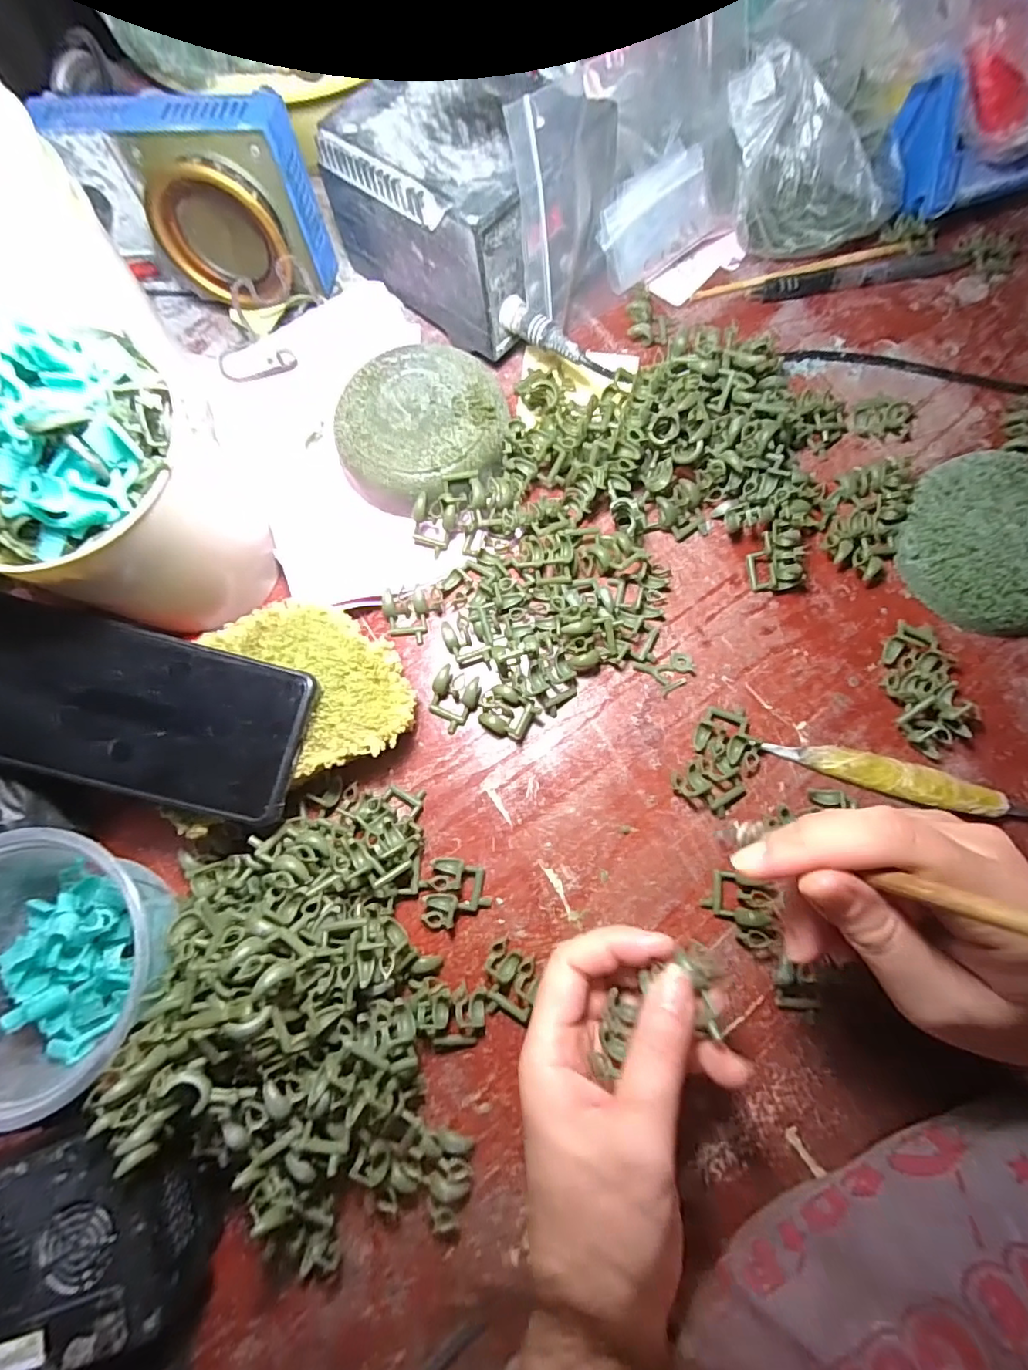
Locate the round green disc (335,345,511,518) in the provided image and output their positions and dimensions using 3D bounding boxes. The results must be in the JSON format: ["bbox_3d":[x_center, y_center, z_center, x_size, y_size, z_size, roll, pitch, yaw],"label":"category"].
[{"bbox_3d":[-0.056,-0.157,0.336,0.102,0.026,0.092,-27,78,-3],"label":"round green disc"}]

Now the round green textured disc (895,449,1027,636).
[{"bbox_3d":[0.276,-0.082,0.316,0.099,0.024,0.104,-1,78,2],"label":"round green textured disc"}]

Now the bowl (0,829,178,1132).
[{"bbox_3d":[-0.214,0.127,0.258,0.113,0.049,0.109,-1,78,2],"label":"bowl"}]

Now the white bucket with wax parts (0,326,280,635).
[{"bbox_3d":[-0.187,-0.086,0.268,0.099,0.146,0.105,-1,78,2],"label":"white bucket with wax parts"}]

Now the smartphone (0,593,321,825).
[{"bbox_3d":[-0.184,0.010,0.263,0.162,0.006,0.075,15,81,-4],"label":"smartphone"}]

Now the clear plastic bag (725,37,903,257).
[{"bbox_3d":[0.193,-0.329,0.350,0.126,0.076,0.056,3,78,3],"label":"clear plastic bag"}]

